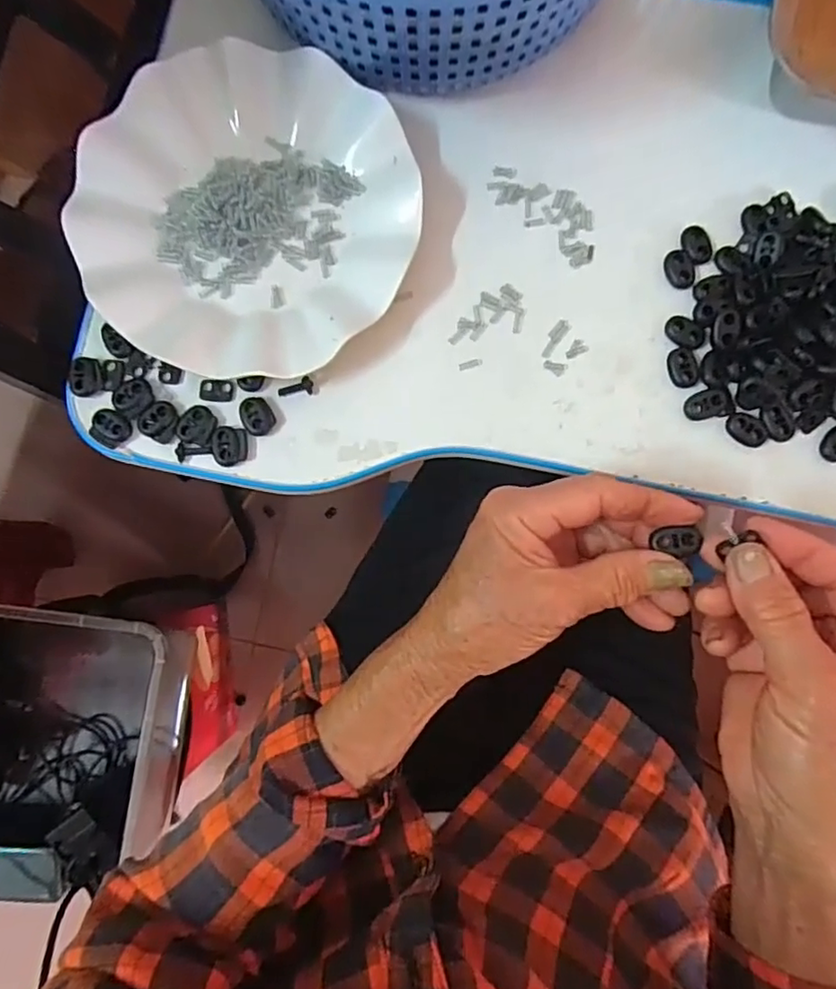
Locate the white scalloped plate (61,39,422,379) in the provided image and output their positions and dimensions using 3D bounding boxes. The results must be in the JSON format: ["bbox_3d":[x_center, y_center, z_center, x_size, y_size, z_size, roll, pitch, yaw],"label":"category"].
[{"bbox_3d":[-0.092,-0.153,0.324,0.178,0.022,0.177,0,84,0],"label":"white scalloped plate"}]

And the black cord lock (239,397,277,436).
[{"bbox_3d":[-0.087,-0.042,0.320,0.018,0.004,0.020,-35,85,-4],"label":"black cord lock"}]

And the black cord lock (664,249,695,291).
[{"bbox_3d":[0.144,-0.124,0.327,0.015,0.004,0.021,-19,84,-2],"label":"black cord lock"}]

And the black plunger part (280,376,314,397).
[{"bbox_3d":[-0.066,-0.057,0.321,0.019,0.006,0.008,-20,84,-2],"label":"black plunger part"}]

